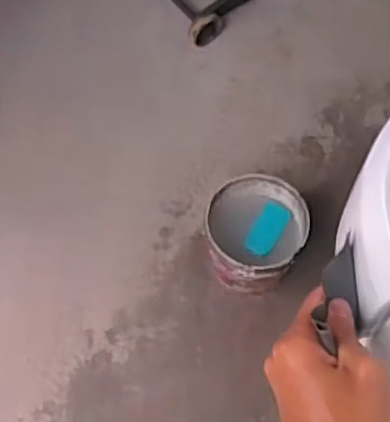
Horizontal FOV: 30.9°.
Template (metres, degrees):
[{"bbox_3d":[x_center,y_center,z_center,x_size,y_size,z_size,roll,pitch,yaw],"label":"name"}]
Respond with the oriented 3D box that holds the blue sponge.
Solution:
[{"bbox_3d":[0.148,0.037,1.423,0.055,0.014,0.122,26,68,12],"label":"blue sponge"}]

